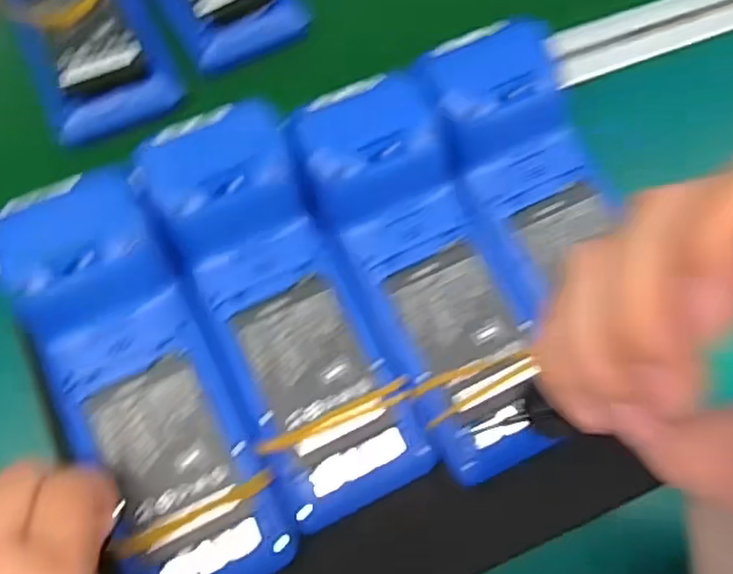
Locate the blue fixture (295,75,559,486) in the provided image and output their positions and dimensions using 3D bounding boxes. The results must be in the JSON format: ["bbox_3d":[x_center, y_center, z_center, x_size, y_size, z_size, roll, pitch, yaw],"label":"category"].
[{"bbox_3d":[0.034,-0.011,0.360,0.077,0.036,0.215,-22,74,-8],"label":"blue fixture"}]

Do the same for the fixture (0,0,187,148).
[{"bbox_3d":[-0.195,-0.198,0.433,0.081,0.038,0.212,-24,74,-9],"label":"fixture"}]

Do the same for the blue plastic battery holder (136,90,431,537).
[{"bbox_3d":[-0.045,0.007,0.345,0.076,0.032,0.219,-24,74,-9],"label":"blue plastic battery holder"}]

